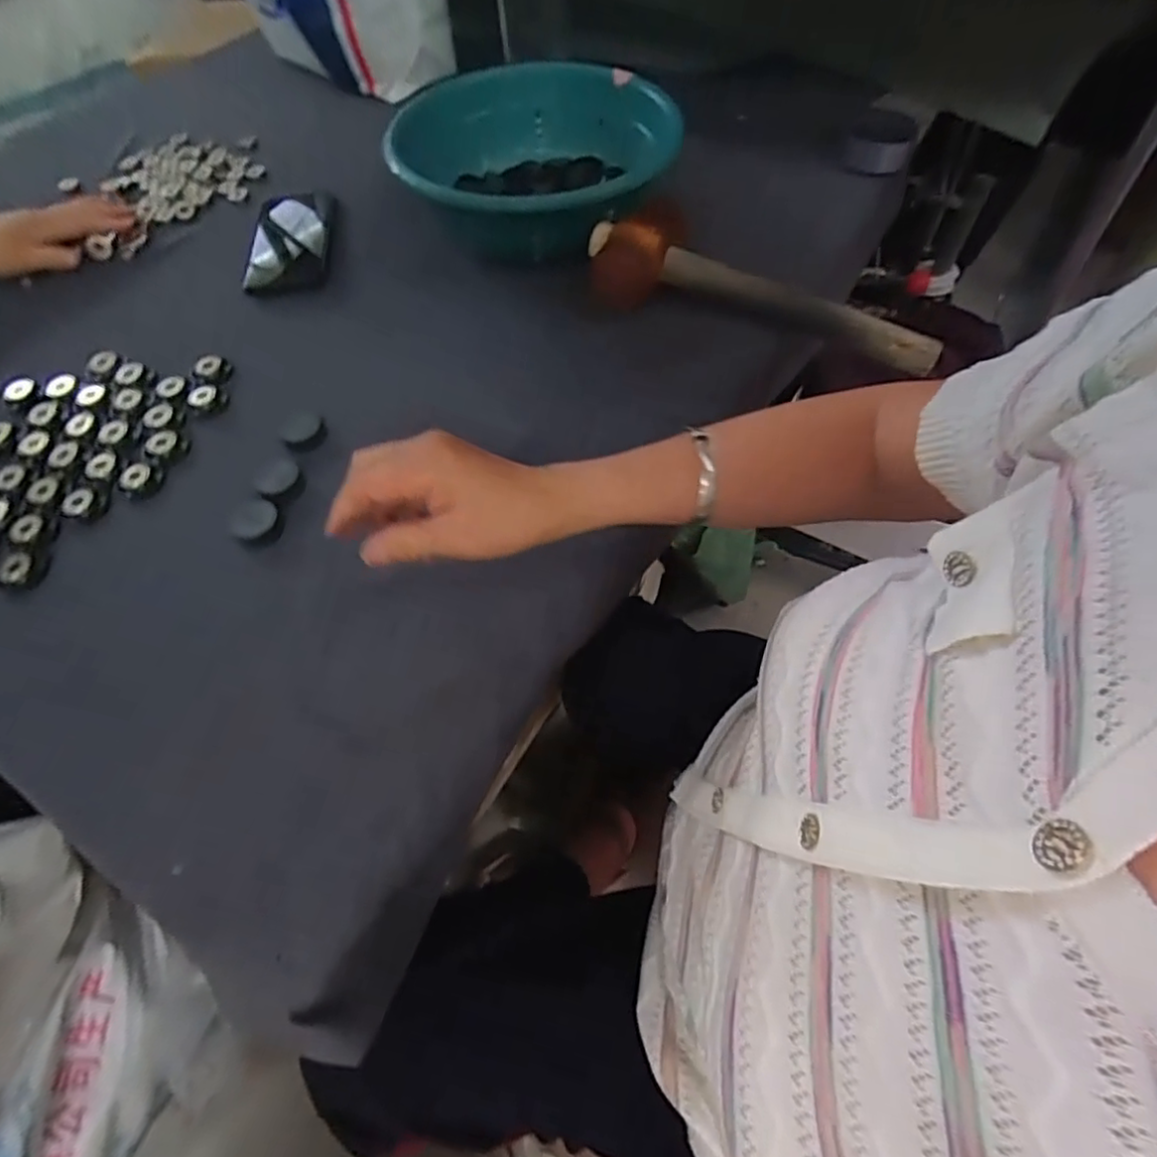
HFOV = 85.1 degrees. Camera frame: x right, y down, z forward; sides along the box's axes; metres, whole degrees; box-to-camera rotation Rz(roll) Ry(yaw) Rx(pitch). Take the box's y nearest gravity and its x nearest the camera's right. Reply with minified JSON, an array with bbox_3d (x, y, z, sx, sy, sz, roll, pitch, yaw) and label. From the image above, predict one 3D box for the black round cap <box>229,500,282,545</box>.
[{"bbox_3d":[-0.226,-0.040,0.444,0.032,0.014,0.032,-2,58,2],"label":"black round cap"}]

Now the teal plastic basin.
[{"bbox_3d":[-0.037,-0.389,0.597,0.249,0.085,0.255,-2,58,2],"label":"teal plastic basin"}]

